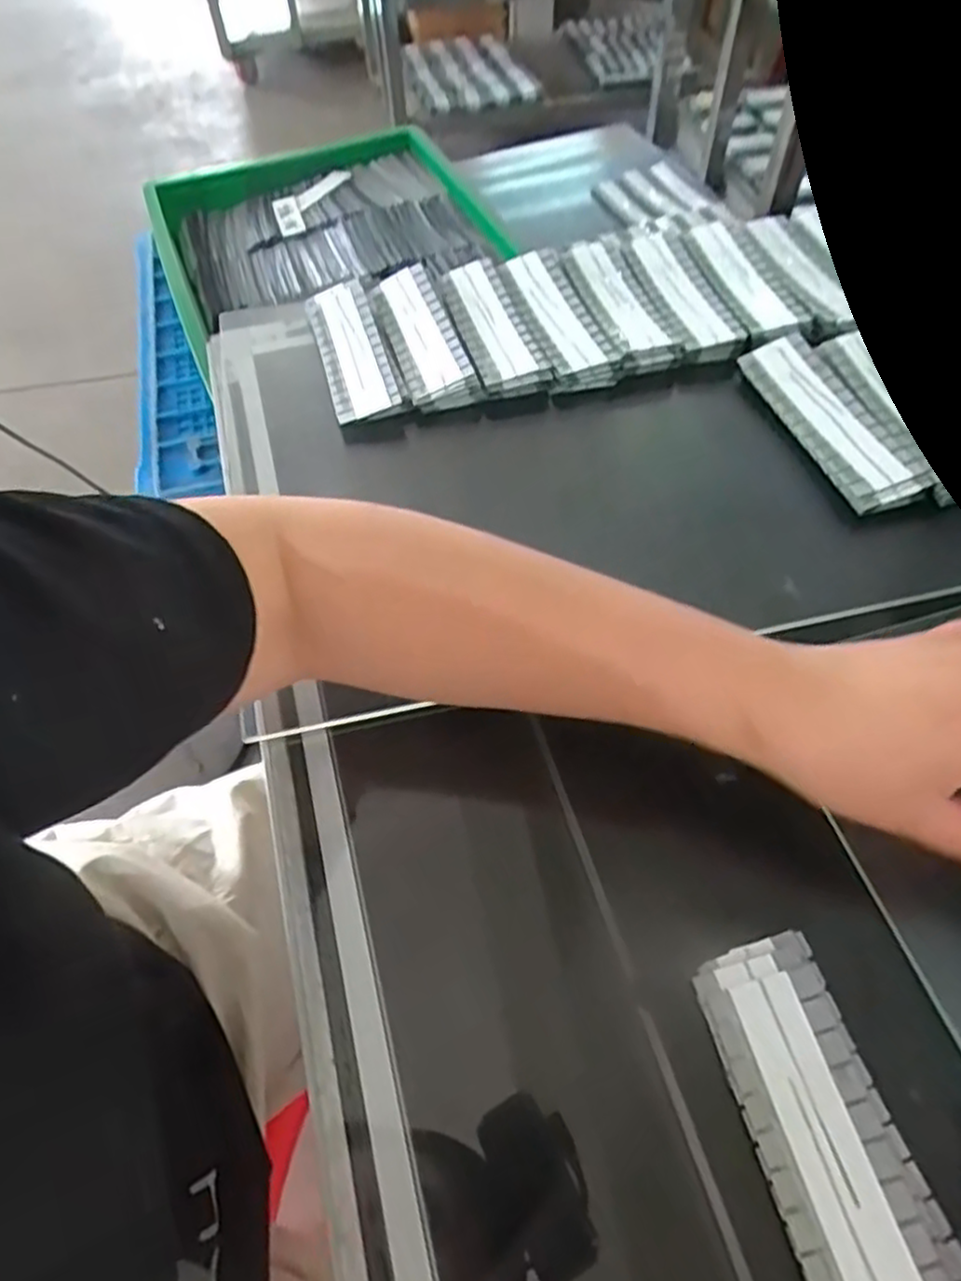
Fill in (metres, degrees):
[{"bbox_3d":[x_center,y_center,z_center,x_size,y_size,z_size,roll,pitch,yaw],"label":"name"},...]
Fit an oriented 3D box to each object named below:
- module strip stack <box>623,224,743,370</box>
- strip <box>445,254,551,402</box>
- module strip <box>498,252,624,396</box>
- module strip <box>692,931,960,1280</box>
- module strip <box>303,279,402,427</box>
[{"bbox_3d":[0.130,-0.232,0.488,0.044,0.016,0.133,-9,57,-4],"label":"module strip stack"},{"bbox_3d":[0.008,-0.201,0.470,0.043,0.011,0.123,-12,57,-6],"label":"strip"},{"bbox_3d":[0.048,-0.209,0.475,0.046,0.013,0.129,-14,57,-7],"label":"module strip"},{"bbox_3d":[0.115,0.167,0.234,0.047,0.008,0.135,-13,57,-7],"label":"module strip"},{"bbox_3d":[-0.081,-0.183,0.464,0.039,0.011,0.131,-14,57,-8],"label":"module strip"}]

